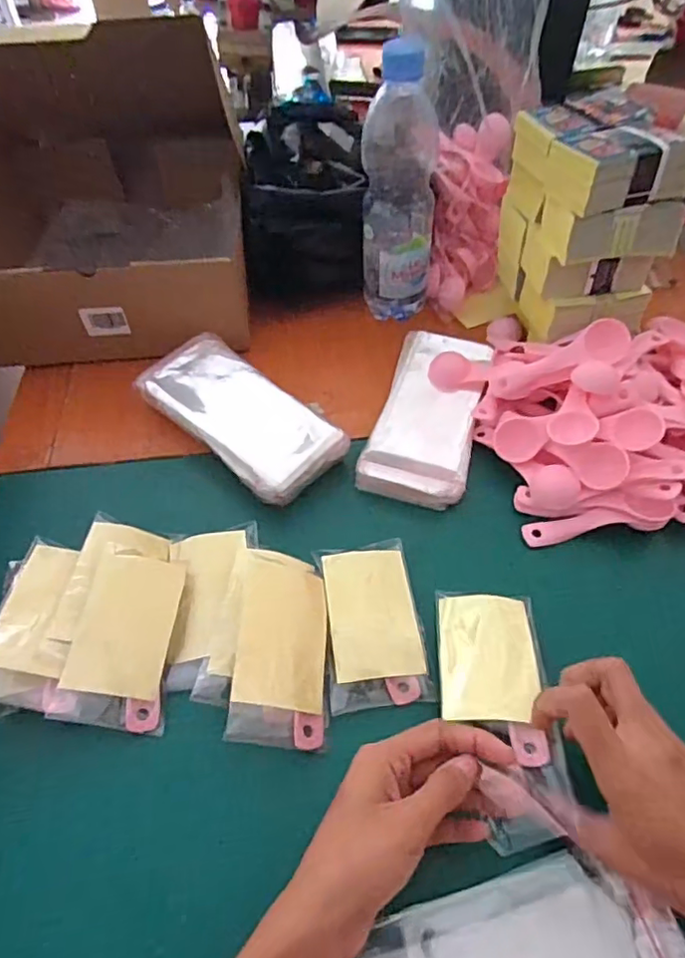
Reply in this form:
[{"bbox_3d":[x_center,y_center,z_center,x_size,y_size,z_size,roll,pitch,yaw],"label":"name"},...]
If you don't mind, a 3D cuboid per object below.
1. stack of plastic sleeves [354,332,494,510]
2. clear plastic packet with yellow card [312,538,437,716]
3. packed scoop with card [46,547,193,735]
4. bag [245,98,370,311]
[{"bbox_3d":[0.080,-0.060,0.522,0.087,0.024,0.188,15,54,11],"label":"stack of plastic sleeves"},{"bbox_3d":[0.021,0.099,0.406,0.065,0.013,0.115,-6,53,-5],"label":"clear plastic packet with yellow card"},{"bbox_3d":[-0.145,0.106,0.391,0.065,0.013,0.113,12,58,-5],"label":"packed scoop with card"},{"bbox_3d":[-0.043,-0.294,0.625,0.121,0.127,0.186,-3,52,-3],"label":"bag"}]

